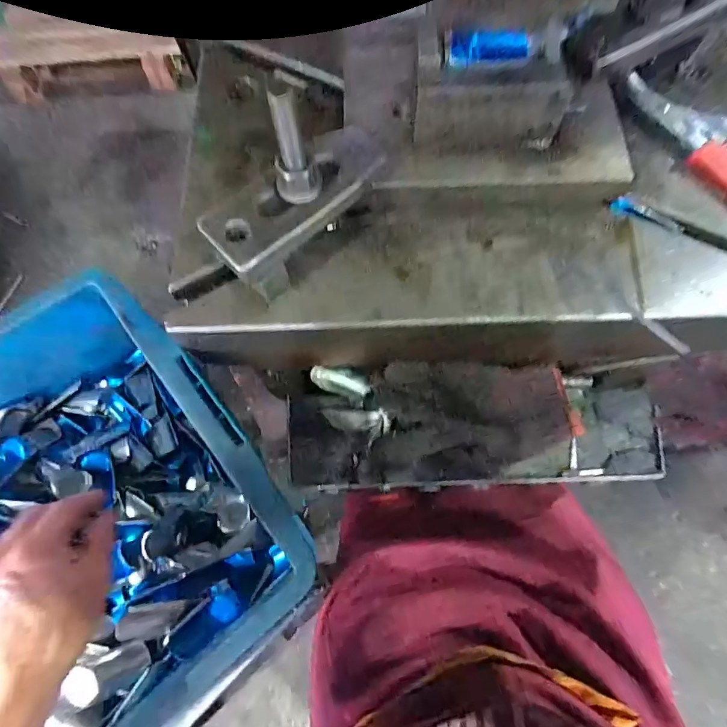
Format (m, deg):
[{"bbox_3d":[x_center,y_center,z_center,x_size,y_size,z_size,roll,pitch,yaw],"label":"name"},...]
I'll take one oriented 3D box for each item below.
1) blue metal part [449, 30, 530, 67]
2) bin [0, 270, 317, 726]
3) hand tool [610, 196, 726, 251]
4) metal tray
[{"bbox_3d":[0.098,-0.247,0.342,0.066,0.014,0.022,-14,71,-4],"label":"blue metal part"},{"bbox_3d":[-0.328,0.196,0.393,0.500,0.140,0.371,-40,75,-12],"label":"bin"},{"bbox_3d":[0.308,-0.107,0.384,0.183,0.010,0.020,22,73,8],"label":"hand tool"},{"bbox_3d":[0.107,0.066,0.466,0.374,0.055,0.121,-1,71,0],"label":"metal tray"}]

